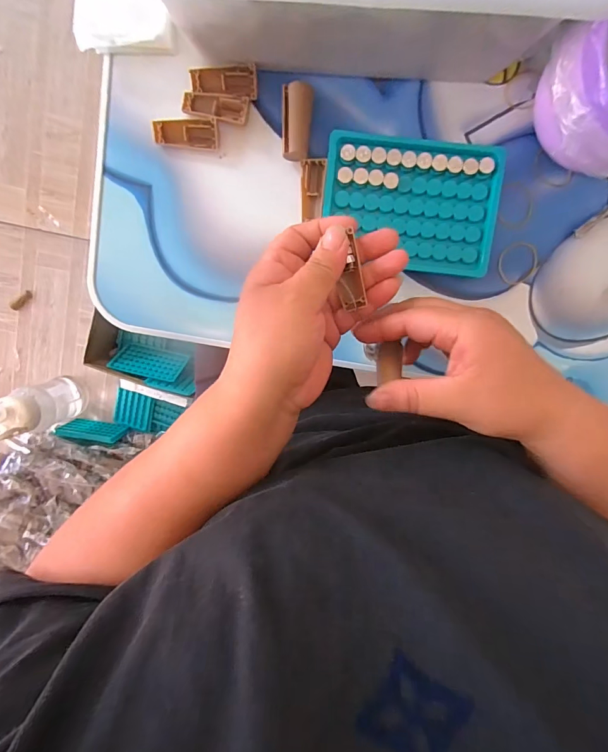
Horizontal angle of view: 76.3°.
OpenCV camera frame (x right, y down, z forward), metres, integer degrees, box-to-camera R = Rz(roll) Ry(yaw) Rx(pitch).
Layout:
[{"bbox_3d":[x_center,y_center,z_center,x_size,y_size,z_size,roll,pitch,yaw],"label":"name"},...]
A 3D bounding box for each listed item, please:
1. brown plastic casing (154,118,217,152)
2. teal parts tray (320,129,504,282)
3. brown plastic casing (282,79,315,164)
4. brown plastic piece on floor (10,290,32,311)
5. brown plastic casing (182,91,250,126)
[{"bbox_3d":[-0.090,-0.185,0.296,0.049,0.012,0.020,2,100,0],"label":"brown plastic casing"},{"bbox_3d":[0.082,-0.135,0.297,0.130,0.019,0.100,6,100,-1],"label":"teal parts tray"},{"bbox_3d":[-0.006,-0.193,0.292,0.022,0.008,0.055,5,100,-1],"label":"brown plastic casing"},{"bbox_3d":[-0.610,-0.163,0.838,0.060,0.006,0.019,-37,98,1],"label":"brown plastic piece on floor"},{"bbox_3d":[-0.067,-0.204,0.291,0.048,0.005,0.019,9,100,-2],"label":"brown plastic casing"}]

